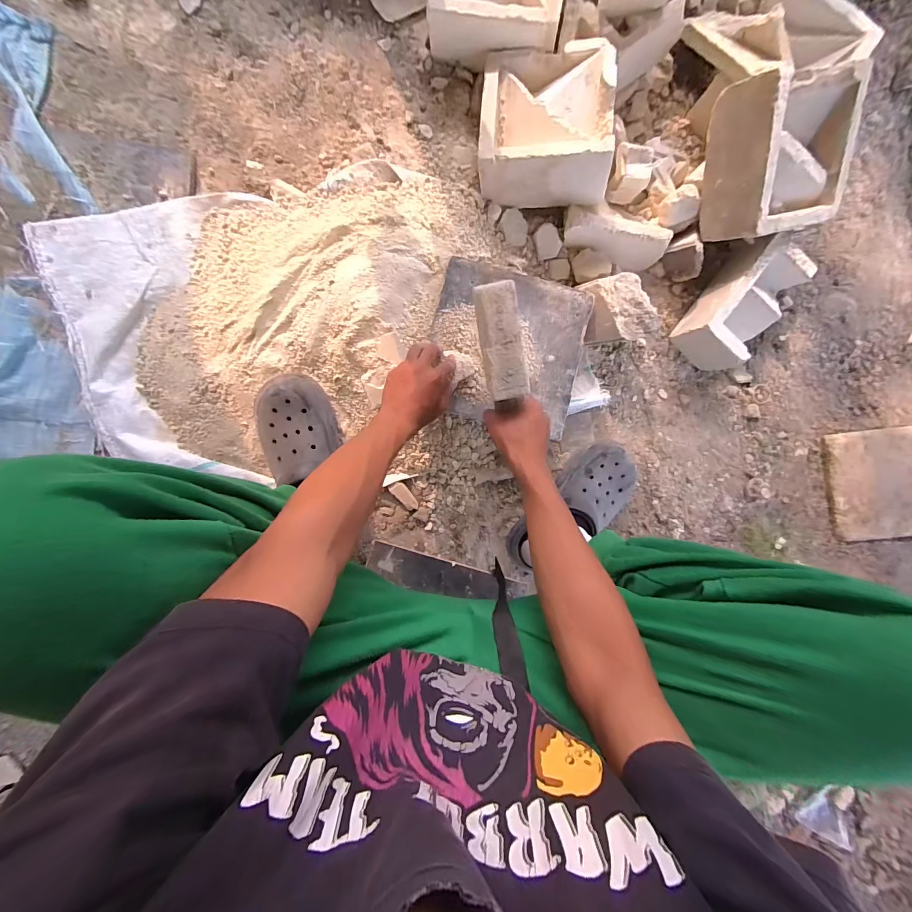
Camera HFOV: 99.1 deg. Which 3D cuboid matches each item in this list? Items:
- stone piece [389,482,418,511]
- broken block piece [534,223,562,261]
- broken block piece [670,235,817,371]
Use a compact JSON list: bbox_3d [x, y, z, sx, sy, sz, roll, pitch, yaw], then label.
[{"bbox_3d":[-0.090,0.072,0.689,0.026,0.015,0.058,-39,96,-1],"label":"stone piece"},{"bbox_3d":[0.160,-0.372,0.675,0.042,0.015,0.053,-16,124,12],"label":"broken block piece"},{"bbox_3d":[0.508,-0.262,0.685,0.121,0.098,0.197,36,90,-5],"label":"broken block piece"}]

